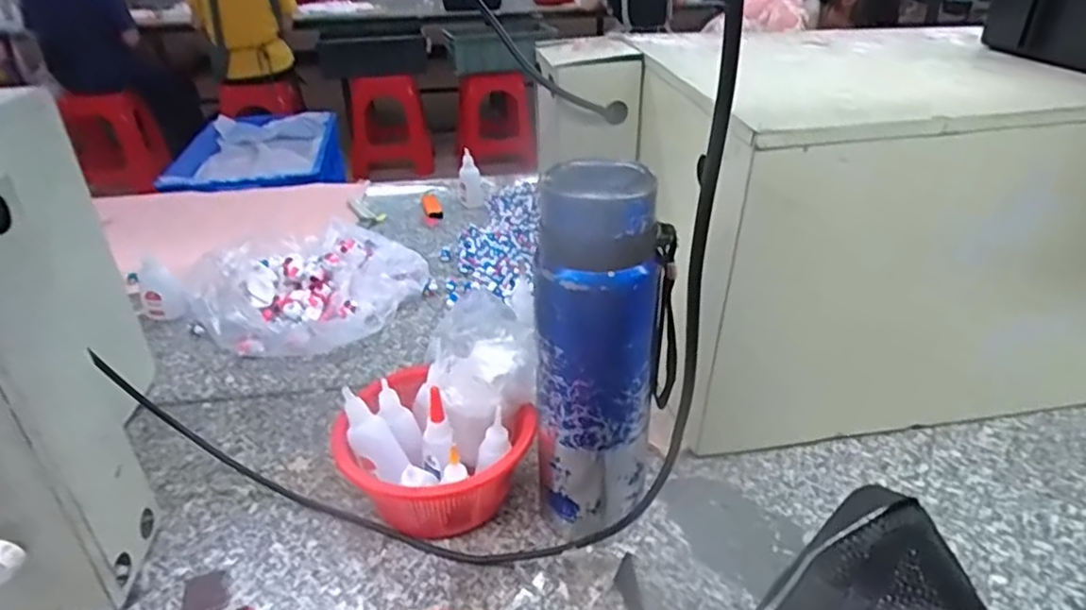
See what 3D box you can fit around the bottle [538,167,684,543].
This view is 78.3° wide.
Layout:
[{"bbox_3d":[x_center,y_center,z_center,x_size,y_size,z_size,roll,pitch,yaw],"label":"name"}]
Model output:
[{"bbox_3d":[0.037,0.047,0.447,0.070,0.276,0.065,-21,35,-29],"label":"bottle"}]

